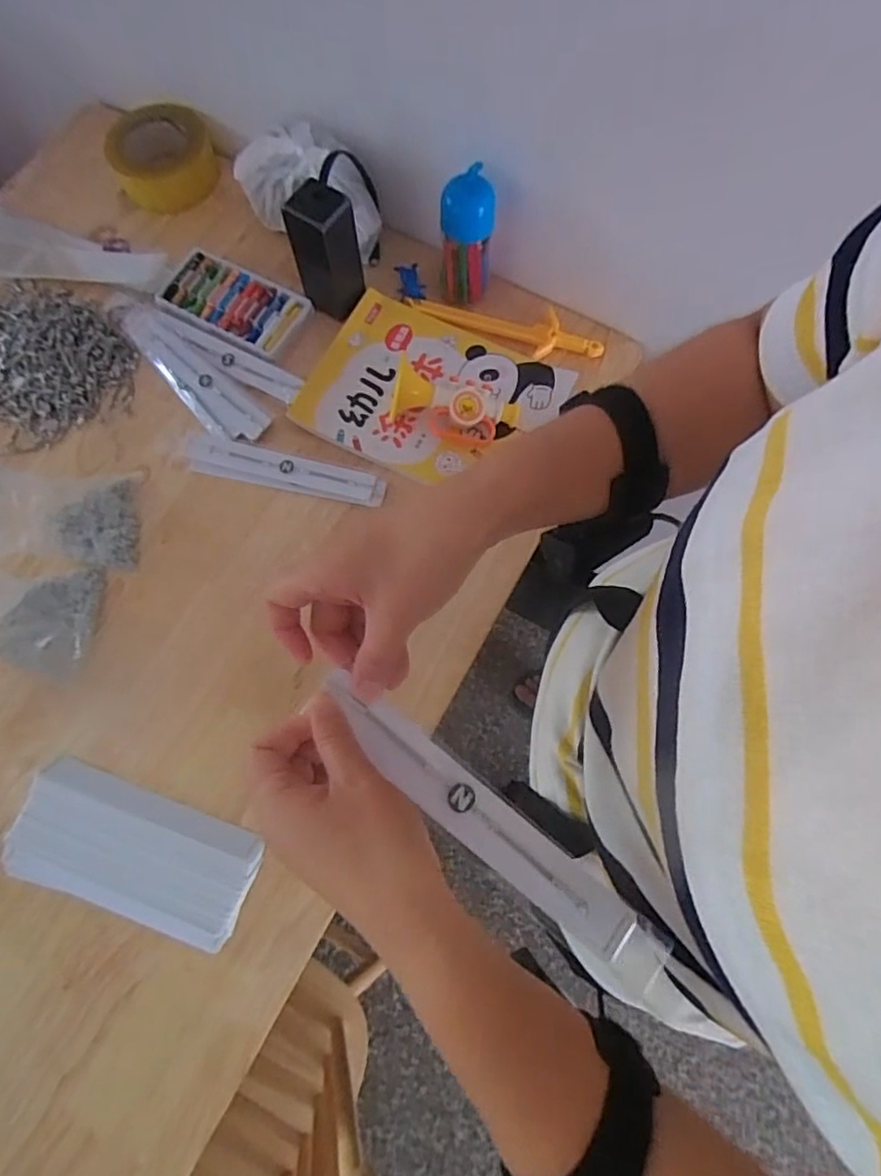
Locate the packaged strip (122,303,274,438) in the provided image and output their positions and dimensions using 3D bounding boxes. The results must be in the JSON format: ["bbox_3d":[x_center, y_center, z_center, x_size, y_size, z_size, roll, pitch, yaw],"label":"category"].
[{"bbox_3d":[-0.274,-0.238,0.670,0.054,0.009,0.226,-42,77,-11],"label":"packaged strip"}]

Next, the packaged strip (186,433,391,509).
[{"bbox_3d":[-0.166,-0.124,0.638,0.217,0.004,0.042,12,73,4],"label":"packaged strip"}]

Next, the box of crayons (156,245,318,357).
[{"bbox_3d":[-0.234,-0.322,0.693,0.162,0.011,0.082,28,75,9],"label":"box of crayons"}]

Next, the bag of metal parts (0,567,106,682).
[{"bbox_3d":[-0.390,0.020,0.579,0.116,0.049,0.106,12,73,4],"label":"bag of metal parts"}]

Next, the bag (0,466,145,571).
[{"bbox_3d":[-0.376,-0.073,0.602,0.139,0.059,0.102,-2,72,0],"label":"bag"}]

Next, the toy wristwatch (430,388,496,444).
[{"bbox_3d":[0.023,-0.173,0.628,0.065,0.033,0.045,0,72,0],"label":"toy wristwatch"}]

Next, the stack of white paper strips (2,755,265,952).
[{"bbox_3d":[-0.262,0.225,0.524,0.204,0.026,0.095,17,73,6],"label":"stack of white paper strips"}]

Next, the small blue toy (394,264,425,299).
[{"bbox_3d":[-0.035,-0.350,0.703,0.027,0.011,0.050,-14,73,-4],"label":"small blue toy"}]

